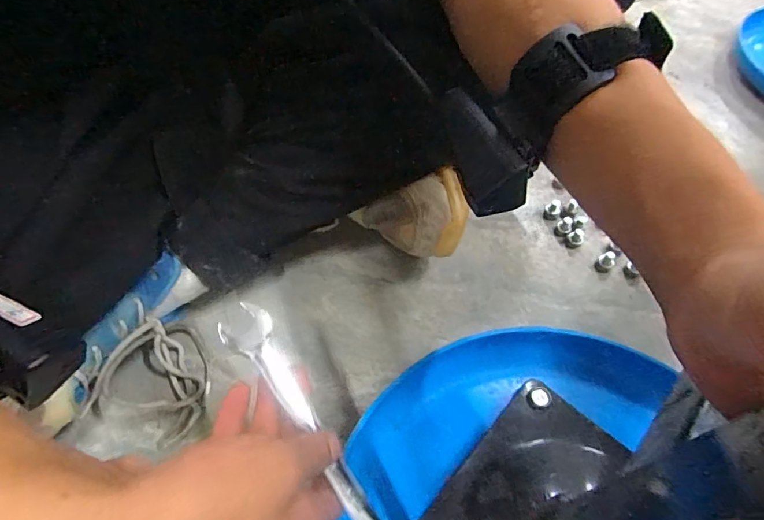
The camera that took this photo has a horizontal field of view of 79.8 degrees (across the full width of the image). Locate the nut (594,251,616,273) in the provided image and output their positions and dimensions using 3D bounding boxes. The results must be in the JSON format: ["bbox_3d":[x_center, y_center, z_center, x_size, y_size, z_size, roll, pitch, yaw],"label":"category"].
[{"bbox_3d":[0.196,0.002,0.401,0.013,0.014,0.016,34,61,19],"label":"nut"}]

